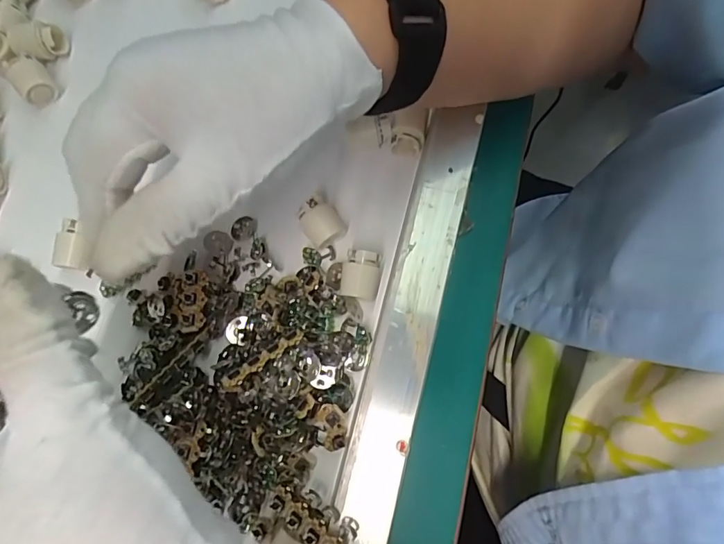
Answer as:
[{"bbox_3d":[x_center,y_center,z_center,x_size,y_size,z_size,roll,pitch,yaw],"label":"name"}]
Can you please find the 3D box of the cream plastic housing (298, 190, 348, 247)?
[{"bbox_3d":[-0.024,-0.028,0.264,0.021,0.016,0.030,-32,77,-8],"label":"cream plastic housing"}]

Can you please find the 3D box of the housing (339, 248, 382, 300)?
[{"bbox_3d":[-0.001,0.002,0.256,0.021,0.017,0.025,10,75,3],"label":"housing"}]

